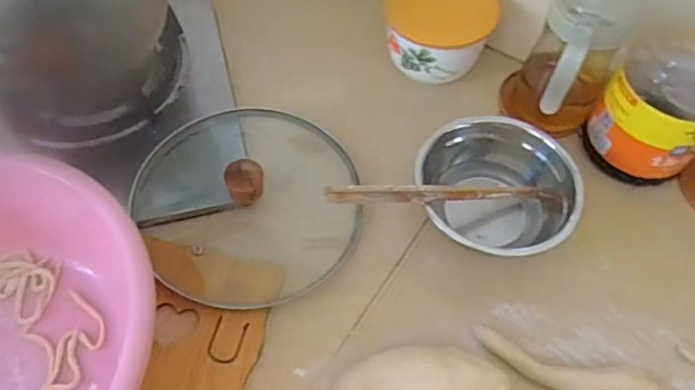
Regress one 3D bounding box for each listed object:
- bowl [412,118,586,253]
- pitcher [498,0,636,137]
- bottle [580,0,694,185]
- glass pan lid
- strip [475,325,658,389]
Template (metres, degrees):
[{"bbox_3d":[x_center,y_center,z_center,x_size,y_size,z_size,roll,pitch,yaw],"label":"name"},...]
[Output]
[{"bbox_3d":[0.141,0.000,0.546,0.149,0.086,0.119,13,58,5],"label":"bowl"},{"bbox_3d":[0.225,-0.136,0.596,0.100,0.158,0.111,28,61,14],"label":"pitcher"},{"bbox_3d":[0.321,-0.131,0.525,0.107,0.281,0.111,29,61,15],"label":"bottle"},{"bbox_3d":[-0.097,-0.011,0.546,0.205,0.069,0.222,1,58,-2],"label":"glass pan lid"},{"bbox_3d":[0.186,0.151,0.491,0.150,0.011,0.036,16,59,8],"label":"strip"}]

